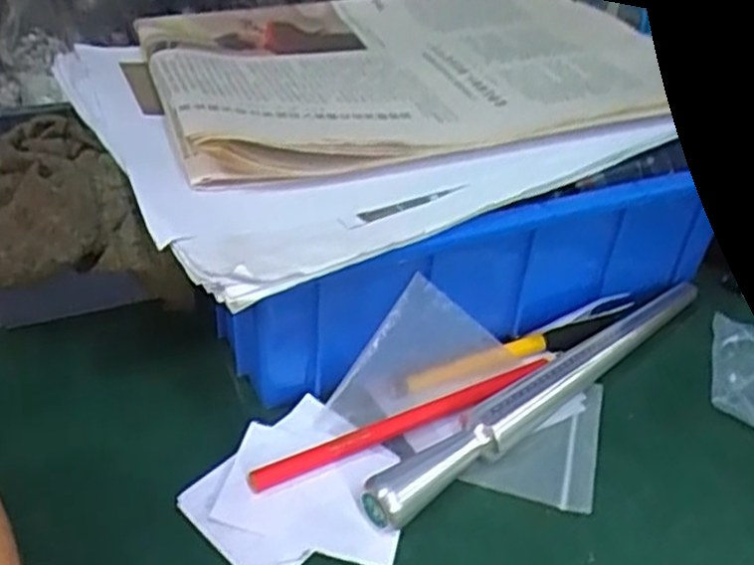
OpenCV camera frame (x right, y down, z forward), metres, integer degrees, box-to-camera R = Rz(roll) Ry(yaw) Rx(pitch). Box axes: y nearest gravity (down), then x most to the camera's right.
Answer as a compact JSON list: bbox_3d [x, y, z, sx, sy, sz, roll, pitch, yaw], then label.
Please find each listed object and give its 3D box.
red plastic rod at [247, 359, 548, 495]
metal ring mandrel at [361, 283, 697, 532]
[{"bbox_3d":[0.013,0.061,0.344,0.145,0.012,0.012,-15,41,-24],"label":"red plastic rod"},{"bbox_3d":[0.085,0.048,0.365,0.227,0.020,0.018,-26,46,-34],"label":"metal ring mandrel"}]

